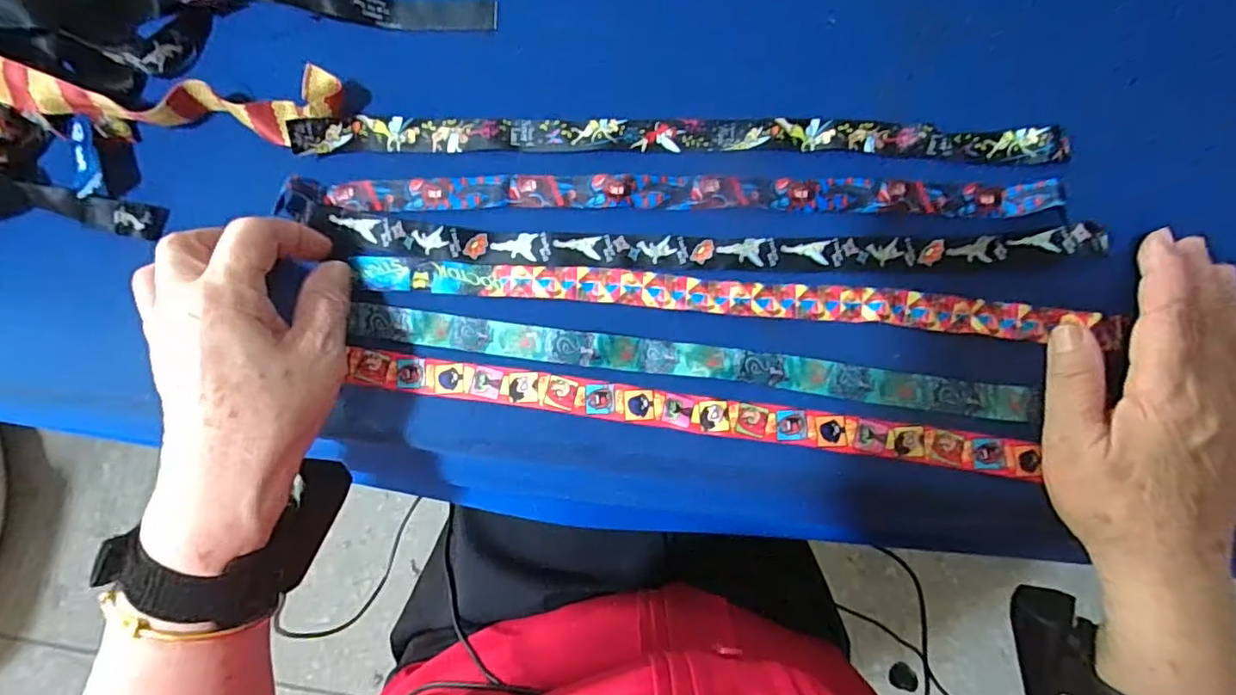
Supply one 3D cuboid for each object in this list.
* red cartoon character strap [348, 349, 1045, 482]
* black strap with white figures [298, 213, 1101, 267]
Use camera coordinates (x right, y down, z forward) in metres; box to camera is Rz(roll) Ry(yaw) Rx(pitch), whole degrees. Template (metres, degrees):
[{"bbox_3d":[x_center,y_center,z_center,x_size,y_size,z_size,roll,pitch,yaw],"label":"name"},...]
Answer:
[{"bbox_3d":[0.040,0.036,0.318,0.377,0.005,0.021,8,87,2],"label":"red cartoon character strap"},{"bbox_3d":[0.051,-0.059,0.324,0.429,0.006,0.023,1,94,1],"label":"black strap with white figures"}]

